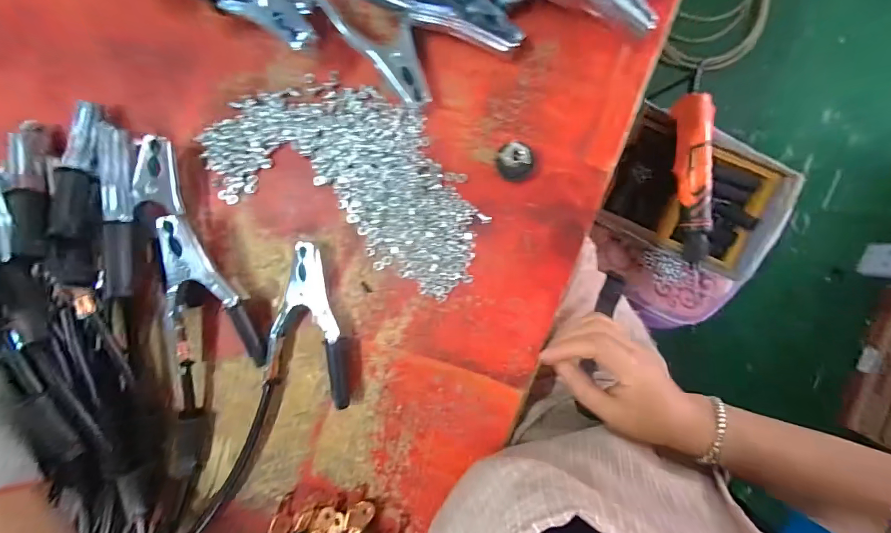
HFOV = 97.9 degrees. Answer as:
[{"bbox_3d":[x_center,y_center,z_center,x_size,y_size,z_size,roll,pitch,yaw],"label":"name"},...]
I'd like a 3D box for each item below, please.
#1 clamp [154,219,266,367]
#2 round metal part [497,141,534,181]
[{"bbox_3d":[-0.219,0.032,0.337,0.066,0.019,0.143,-21,108,5],"label":"clamp"},{"bbox_3d":[0.058,-0.086,0.320,0.029,0.023,0.026,22,95,3],"label":"round metal part"}]

